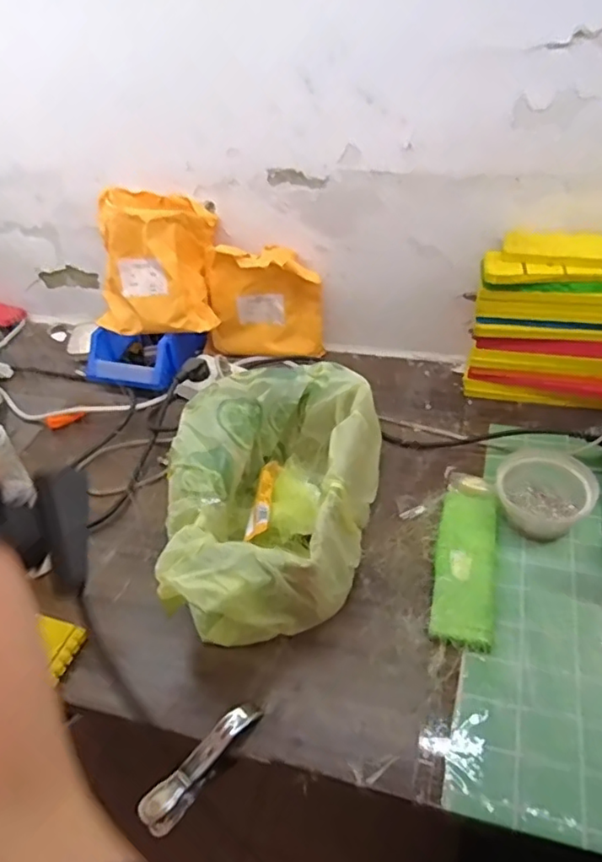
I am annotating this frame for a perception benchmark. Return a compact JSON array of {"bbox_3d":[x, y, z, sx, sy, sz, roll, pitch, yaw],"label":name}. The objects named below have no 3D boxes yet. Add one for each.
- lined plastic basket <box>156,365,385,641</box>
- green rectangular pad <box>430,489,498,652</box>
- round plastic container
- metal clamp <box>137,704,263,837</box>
[{"bbox_3d":[-0.033,0.065,0.612,0.200,0.124,0.308,6,42,12],"label":"lined plastic basket"},{"bbox_3d":[0.169,0.133,0.602,0.057,0.024,0.179,7,43,14],"label":"green rectangular pad"},{"bbox_3d":[0.258,0.063,0.624,0.099,0.045,0.095,-33,48,-28],"label":"round plastic container"},{"bbox_3d":[-0.081,0.278,0.491,0.023,0.033,0.115,31,52,34],"label":"metal clamp"}]

